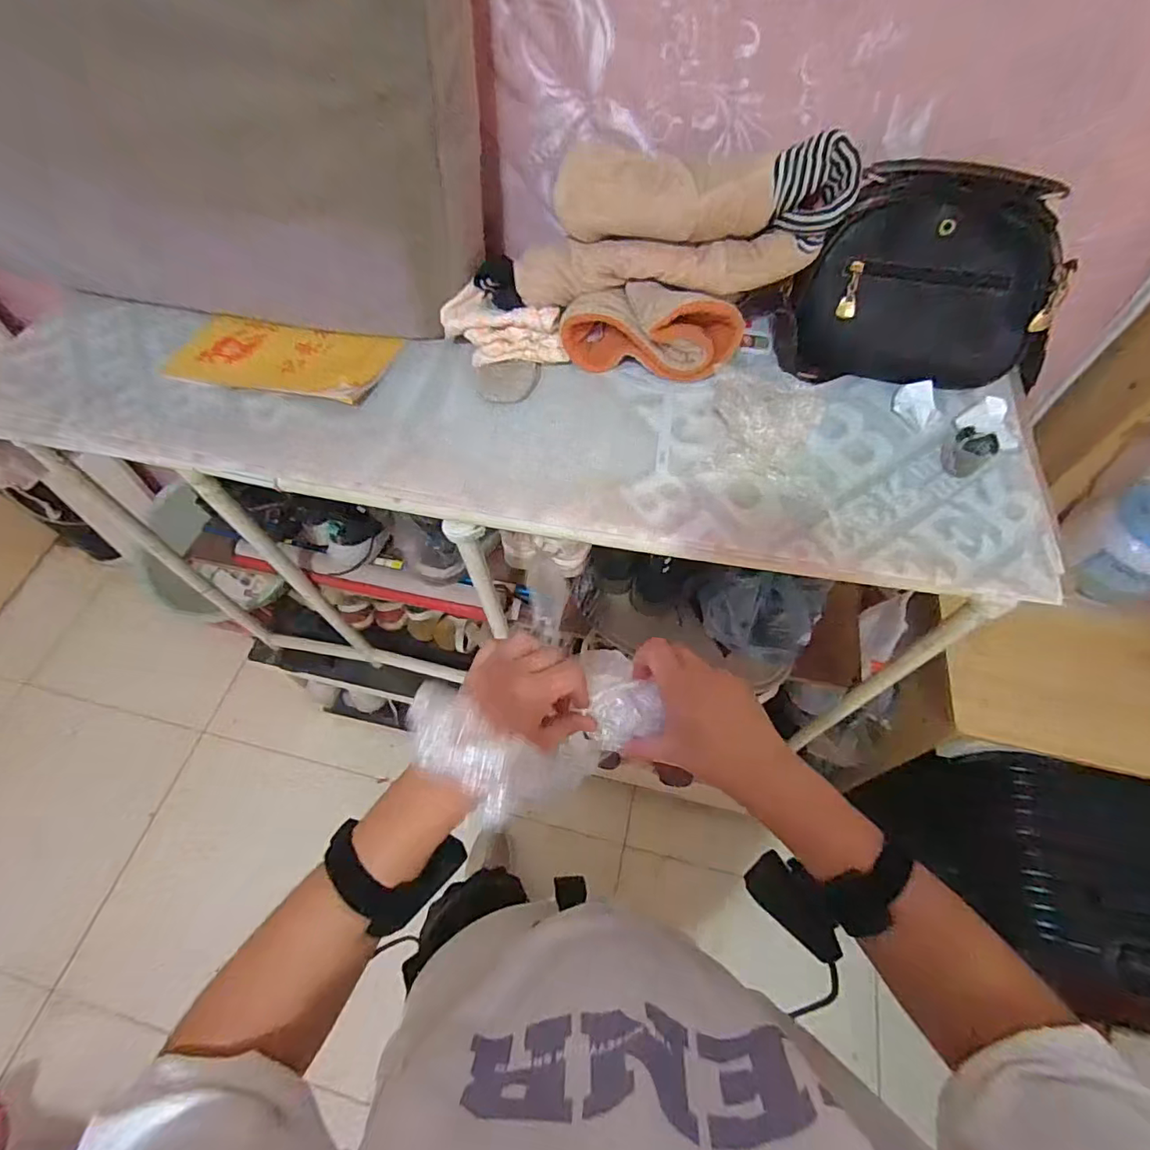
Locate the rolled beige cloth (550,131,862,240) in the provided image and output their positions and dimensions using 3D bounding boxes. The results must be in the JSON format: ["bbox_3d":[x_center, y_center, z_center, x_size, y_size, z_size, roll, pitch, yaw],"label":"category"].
[{"bbox_3d":[0.125,-0.379,0.525,0.269,0.077,0.085,11,60,8],"label":"rolled beige cloth"}]

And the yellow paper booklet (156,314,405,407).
[{"bbox_3d":[-0.346,-0.257,0.640,0.257,0.013,0.122,9,56,8],"label":"yellow paper booklet"}]

